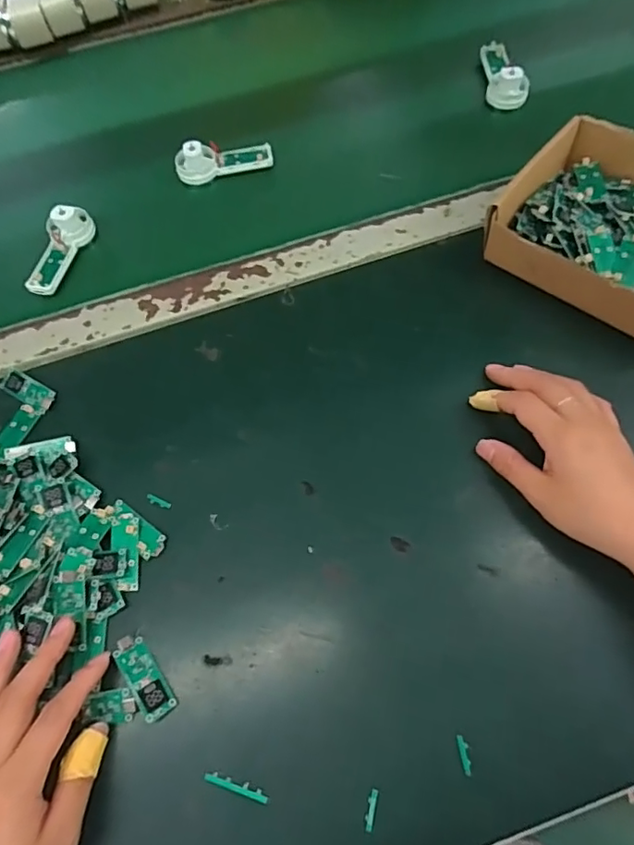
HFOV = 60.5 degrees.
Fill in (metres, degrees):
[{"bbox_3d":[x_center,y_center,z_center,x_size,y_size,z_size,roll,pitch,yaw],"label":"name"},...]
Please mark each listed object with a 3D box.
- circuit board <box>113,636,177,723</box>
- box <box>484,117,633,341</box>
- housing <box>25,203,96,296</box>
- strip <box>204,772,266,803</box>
[{"bbox_3d":[-0.106,0.154,0.332,0.018,0.004,0.051,-26,63,-30],"label":"circuit board"},{"bbox_3d":[0.241,-0.153,0.432,0.174,0.054,0.161,38,72,19],"label":"box"},{"bbox_3d":[-0.234,-0.158,0.487,0.028,0.027,0.093,14,66,10],"label":"housing"},{"bbox_3d":[-0.045,0.205,0.307,0.038,0.004,0.006,15,65,10],"label":"strip"}]

